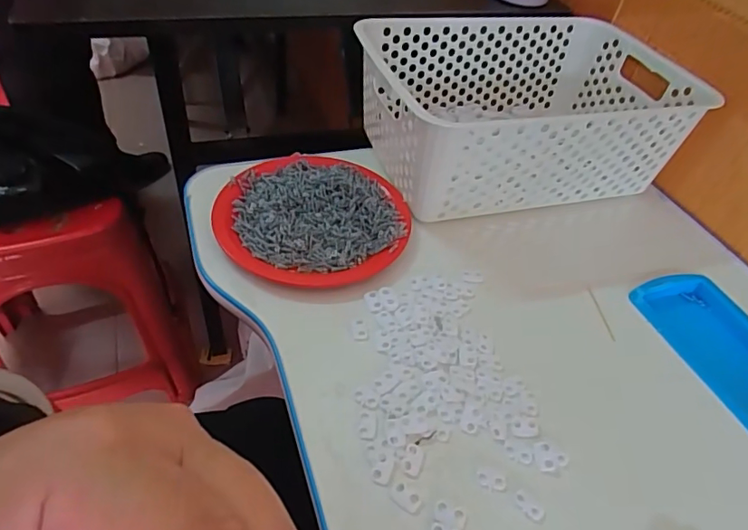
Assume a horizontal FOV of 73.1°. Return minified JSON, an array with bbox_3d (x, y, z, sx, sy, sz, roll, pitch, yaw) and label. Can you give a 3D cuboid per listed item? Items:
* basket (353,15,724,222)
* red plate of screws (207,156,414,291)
[{"bbox_3d":[0.145,-0.155,0.517,0.289,0.112,0.206,-10,49,-16],"label":"basket"},{"bbox_3d":[-0.052,-0.048,0.448,0.162,0.023,0.165,3,46,-4],"label":"red plate of screws"}]

